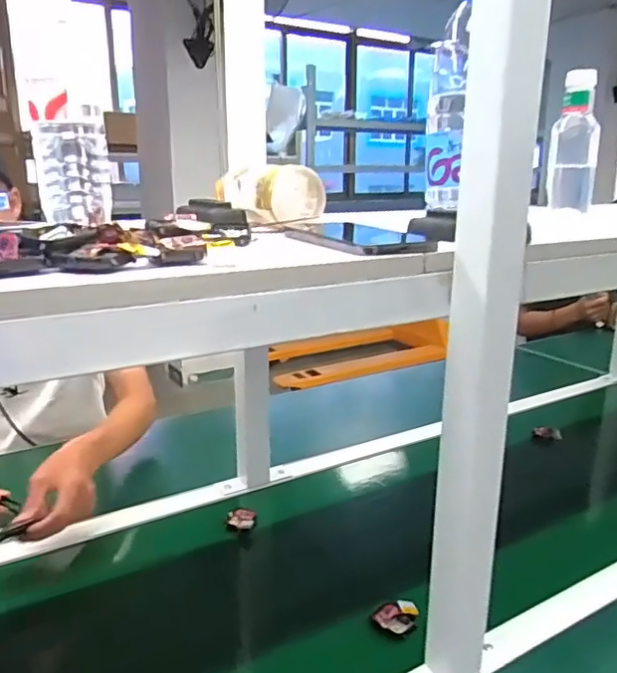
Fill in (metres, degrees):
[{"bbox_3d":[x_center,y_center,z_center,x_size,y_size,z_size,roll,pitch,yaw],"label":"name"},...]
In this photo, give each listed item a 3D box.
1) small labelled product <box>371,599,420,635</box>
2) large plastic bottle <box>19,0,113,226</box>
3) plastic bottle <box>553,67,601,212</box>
[{"bbox_3d":[0.100,0.312,0.666,0.050,0.015,0.035,-10,19,-31],"label":"small labelled product"},{"bbox_3d":[-0.240,-0.220,0.598,0.072,0.205,0.068,-6,17,-22],"label":"large plastic bottle"},{"bbox_3d":[0.394,-0.287,0.886,0.066,0.190,0.079,6,17,21],"label":"plastic bottle"}]

